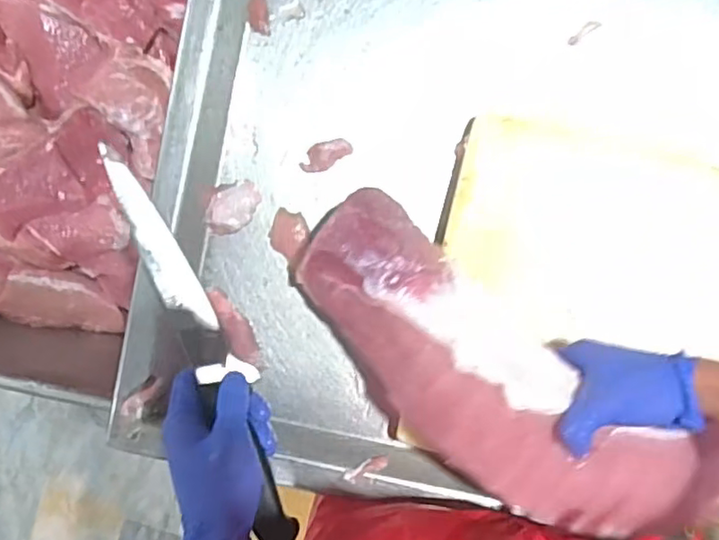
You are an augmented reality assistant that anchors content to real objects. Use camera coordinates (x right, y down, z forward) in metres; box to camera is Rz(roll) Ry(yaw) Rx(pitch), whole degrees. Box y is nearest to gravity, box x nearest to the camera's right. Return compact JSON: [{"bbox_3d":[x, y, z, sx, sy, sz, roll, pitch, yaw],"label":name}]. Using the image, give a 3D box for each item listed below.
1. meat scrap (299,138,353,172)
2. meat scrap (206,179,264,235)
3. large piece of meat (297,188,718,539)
[{"bbox_3d":[-0.031,-0.105,0.563,0.048,0.013,0.022,-29,90,2],"label":"meat scrap"},{"bbox_3d":[-0.116,-0.057,0.563,0.037,0.012,0.055,34,91,1],"label":"meat scrap"},{"bbox_3d":[0.119,0.104,0.487,0.399,0.066,0.146,36,92,4],"label":"large piece of meat"}]

